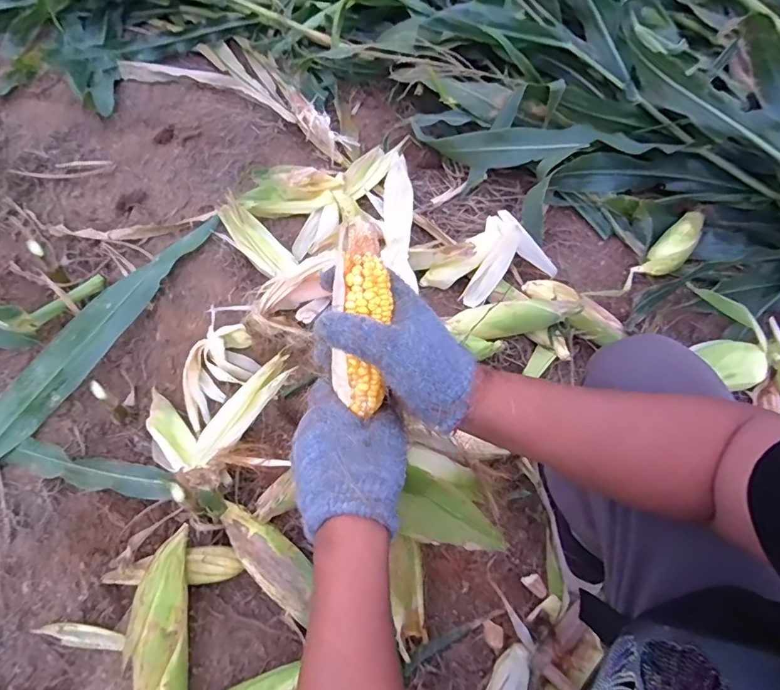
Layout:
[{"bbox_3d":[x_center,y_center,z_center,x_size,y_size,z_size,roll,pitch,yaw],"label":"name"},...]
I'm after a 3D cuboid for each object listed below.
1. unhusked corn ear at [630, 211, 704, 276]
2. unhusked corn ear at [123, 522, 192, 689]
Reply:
[{"bbox_3d":[0.631,-0.215,1.046,0.072,0.055,0.234,41,71,20],"label":"unhusked corn ear"},{"bbox_3d":[-0.318,0.414,0.658,0.074,0.079,0.287,-5,61,-6],"label":"unhusked corn ear"}]

